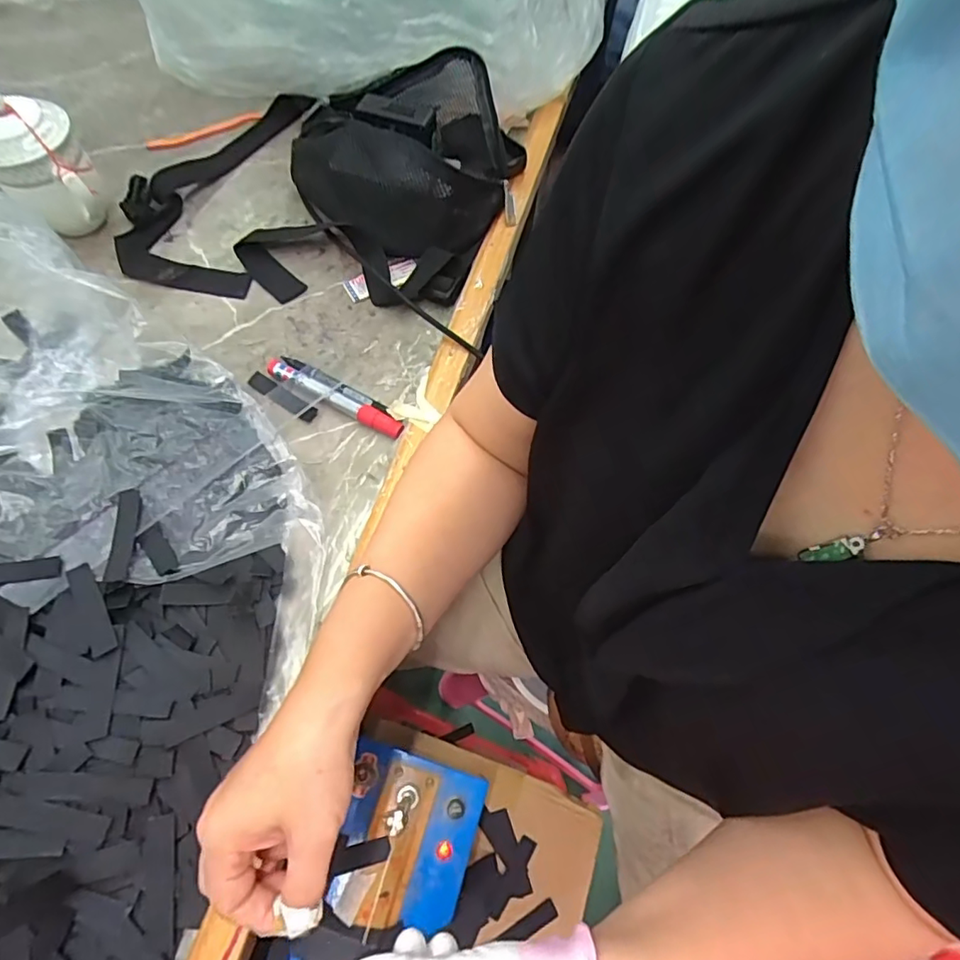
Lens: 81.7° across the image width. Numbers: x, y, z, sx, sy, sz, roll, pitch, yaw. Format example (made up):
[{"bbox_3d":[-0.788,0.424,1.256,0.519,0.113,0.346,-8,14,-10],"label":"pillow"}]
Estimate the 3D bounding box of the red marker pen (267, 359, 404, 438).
[{"bbox_3d":[-0.127,-0.072,0.485,0.136,0.015,0.017,26,68,8],"label":"red marker pen"}]

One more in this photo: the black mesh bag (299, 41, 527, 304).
[{"bbox_3d":[-0.068,-0.301,0.554,0.217,0.106,0.250,-7,67,-6],"label":"black mesh bag"}]

